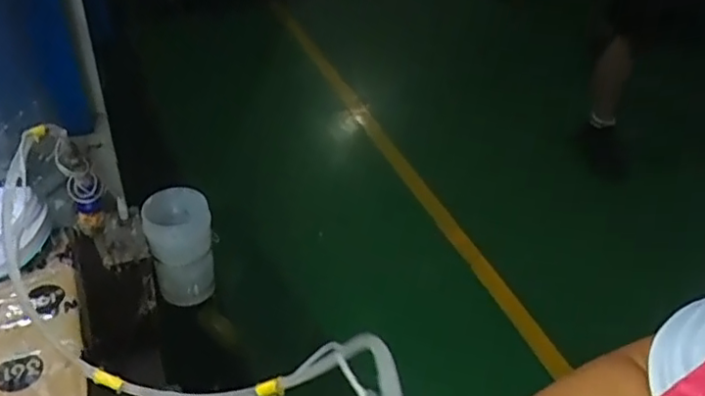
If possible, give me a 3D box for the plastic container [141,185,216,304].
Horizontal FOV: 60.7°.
[{"bbox_3d":[-0.200,0.057,0.702,0.072,0.119,0.075,-7,43,-16],"label":"plastic container"}]

